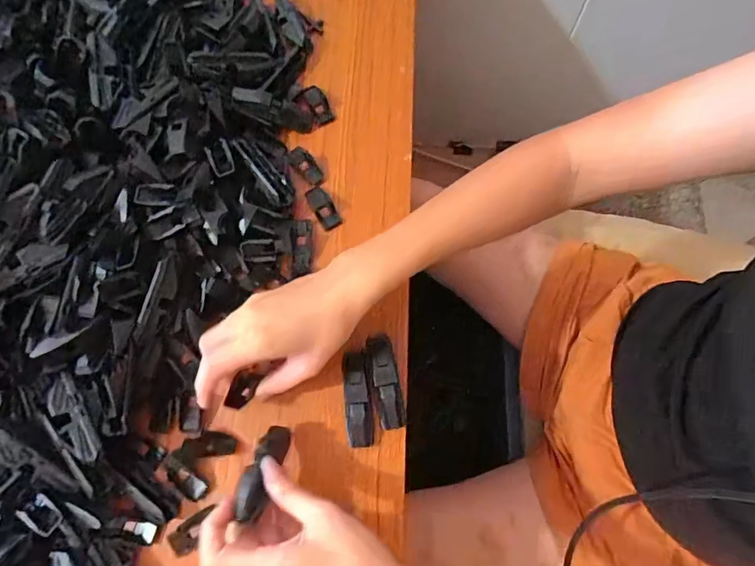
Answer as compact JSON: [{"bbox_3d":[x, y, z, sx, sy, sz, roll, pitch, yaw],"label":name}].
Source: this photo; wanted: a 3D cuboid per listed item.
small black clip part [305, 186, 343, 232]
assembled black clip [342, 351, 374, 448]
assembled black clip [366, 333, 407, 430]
[{"bbox_3d":[-0.048,-0.068,0.434,0.019,0.004,0.043,-28,76,-8],"label":"small black clip part"},{"bbox_3d":[-0.016,0.092,0.384,0.019,0.025,0.070,-6,74,-2],"label":"assembled black clip"},{"bbox_3d":[0.006,0.077,0.385,0.020,0.022,0.073,-12,74,-3],"label":"assembled black clip"}]

